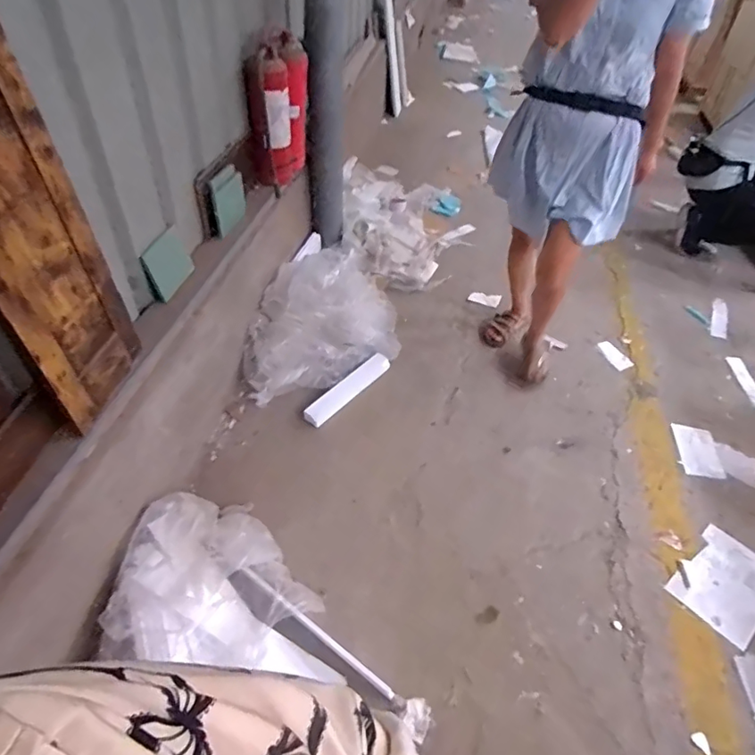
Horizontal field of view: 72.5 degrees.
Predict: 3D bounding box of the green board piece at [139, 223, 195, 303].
[{"bbox_3d":[-0.585,-0.314,1.438,0.019,0.154,0.148,19,53,24],"label":"green board piece"}]

